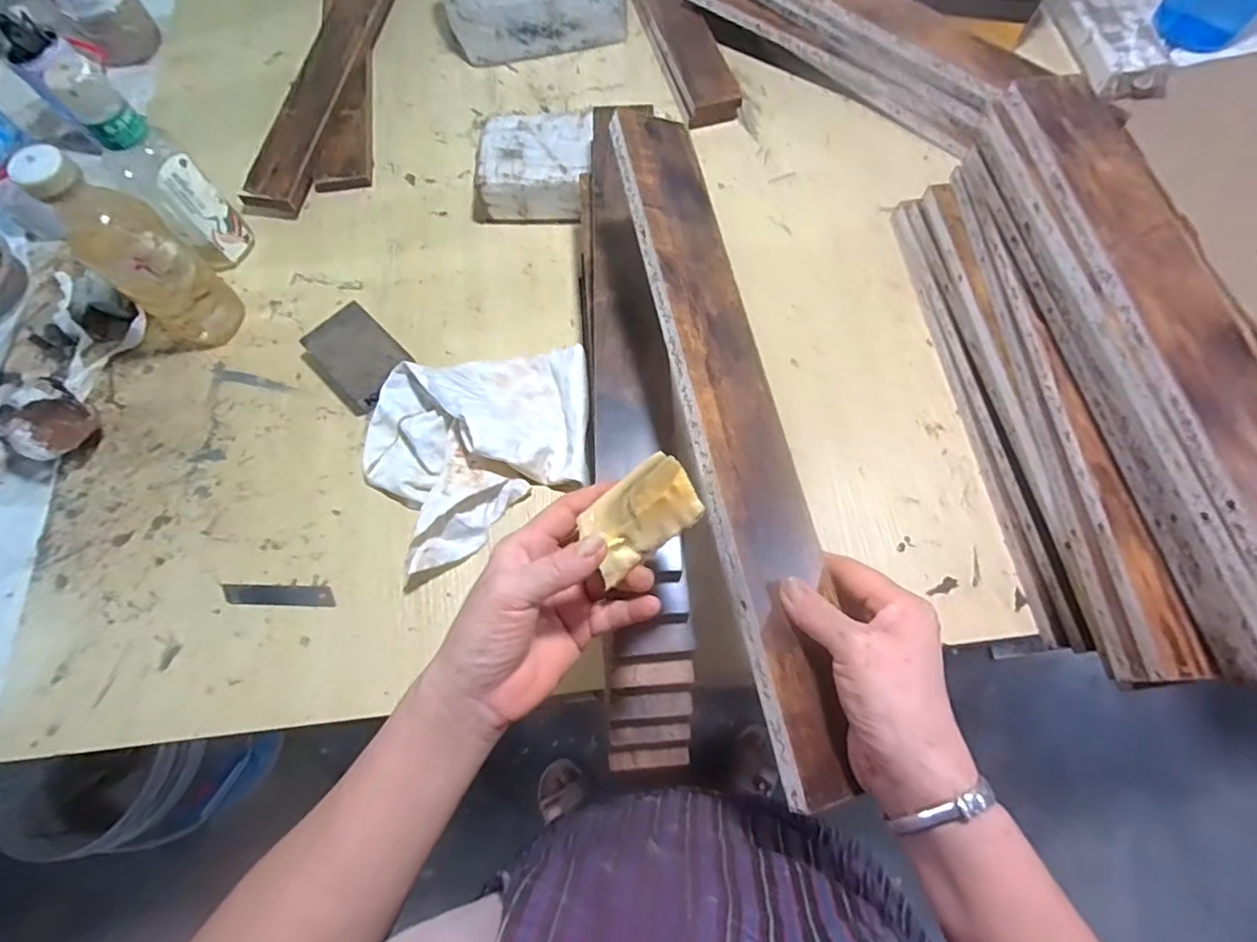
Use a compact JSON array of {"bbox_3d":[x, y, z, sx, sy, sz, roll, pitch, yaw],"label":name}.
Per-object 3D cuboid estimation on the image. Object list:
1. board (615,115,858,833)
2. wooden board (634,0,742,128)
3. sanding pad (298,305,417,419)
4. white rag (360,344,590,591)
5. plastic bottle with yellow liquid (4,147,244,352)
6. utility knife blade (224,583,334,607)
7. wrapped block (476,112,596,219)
[{"bbox_3d":[0.063,-0.045,0.388,0.062,0.014,0.453,-5,71,-22],"label":"board"},{"bbox_3d":[0.037,-0.636,0.803,0.066,0.035,0.469,-16,69,-5],"label":"wooden board"},{"bbox_3d":[-0.267,-0.111,0.601,0.104,0.027,0.074,42,75,16],"label":"sanding pad"},{"bbox_3d":[-0.137,-0.039,0.559,0.223,0.051,0.189,-30,71,-10],"label":"white rag"},{"bbox_3d":[-0.433,-0.190,0.542,0.057,0.211,0.073,36,73,14],"label":"plastic bottle with yellow liquid"},{"bbox_3d":[-0.305,0.109,0.537,0.097,0.006,0.017,1,76,1],"label":"utility knife blade"},{"bbox_3d":[-0.101,-0.331,0.674,0.128,0.064,0.106,5,69,3],"label":"wrapped block"}]

